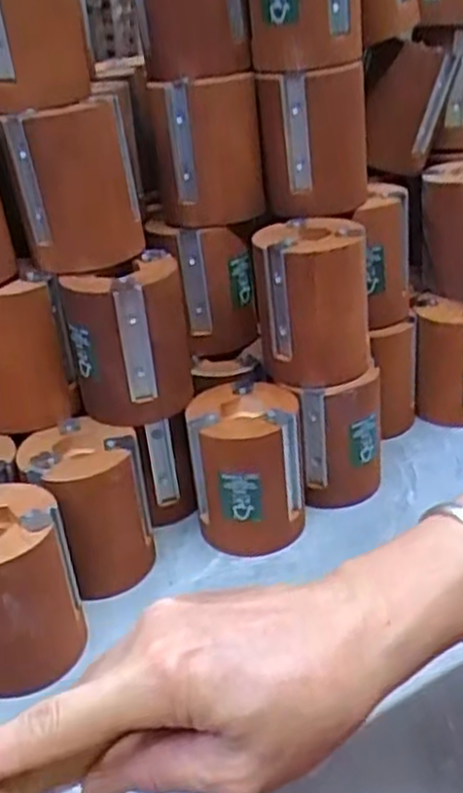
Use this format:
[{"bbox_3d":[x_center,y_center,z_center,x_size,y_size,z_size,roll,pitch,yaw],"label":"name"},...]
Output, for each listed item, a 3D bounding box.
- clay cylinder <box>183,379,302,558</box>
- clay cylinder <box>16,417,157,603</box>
[{"bbox_3d":[0.012,0.052,0.558,0.080,0.103,0.077,-4,29,2],"label":"clay cylinder"},{"bbox_3d":[-0.096,0.077,0.535,0.078,0.102,0.070,-19,32,-23],"label":"clay cylinder"}]

